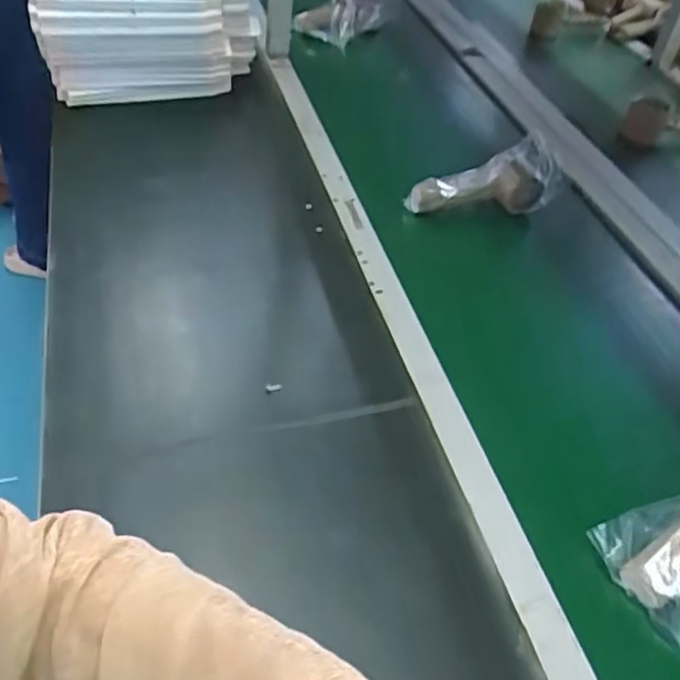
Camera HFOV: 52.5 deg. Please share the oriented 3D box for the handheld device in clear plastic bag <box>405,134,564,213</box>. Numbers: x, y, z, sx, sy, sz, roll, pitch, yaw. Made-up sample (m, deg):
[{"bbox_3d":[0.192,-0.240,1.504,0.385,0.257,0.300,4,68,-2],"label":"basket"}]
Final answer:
[{"bbox_3d":[0.169,-0.185,0.801,0.174,0.073,0.042,-10,50,-17],"label":"handheld device in clear plastic bag"}]

